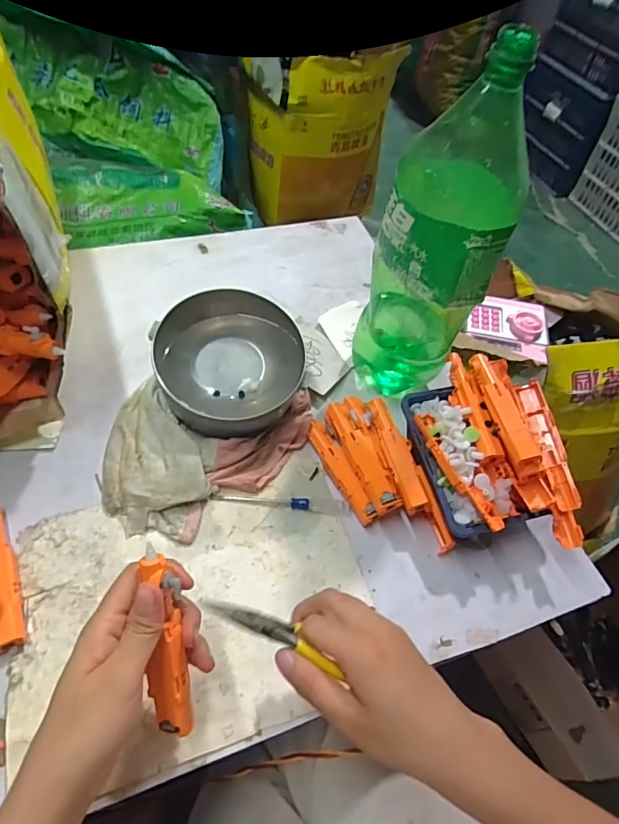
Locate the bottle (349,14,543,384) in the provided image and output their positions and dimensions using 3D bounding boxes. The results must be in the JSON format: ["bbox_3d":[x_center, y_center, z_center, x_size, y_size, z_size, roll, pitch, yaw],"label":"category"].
[{"bbox_3d":[0.111,-0.138,0.440,0.102,0.291,0.102,17,54,7],"label":"bottle"}]

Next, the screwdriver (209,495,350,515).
[{"bbox_3d":[-0.027,0.083,0.448,0.128,0.010,0.013,5,54,-1],"label":"screwdriver"}]

